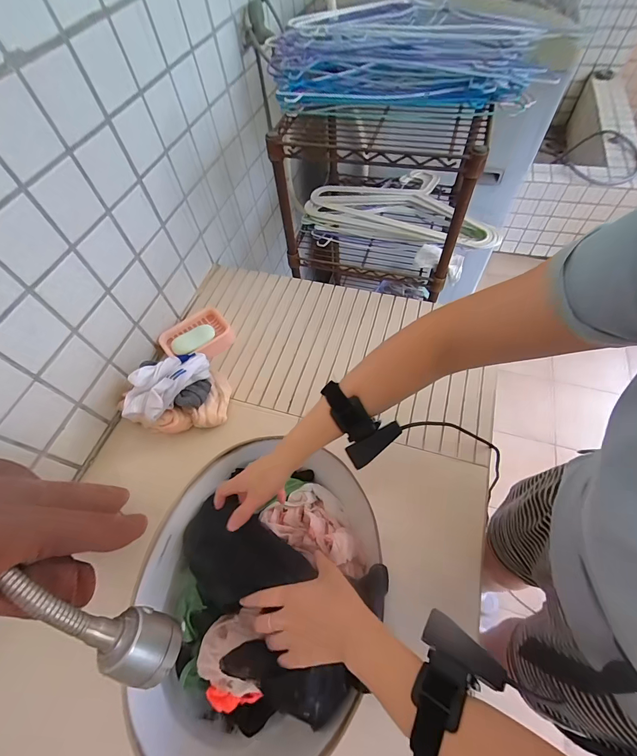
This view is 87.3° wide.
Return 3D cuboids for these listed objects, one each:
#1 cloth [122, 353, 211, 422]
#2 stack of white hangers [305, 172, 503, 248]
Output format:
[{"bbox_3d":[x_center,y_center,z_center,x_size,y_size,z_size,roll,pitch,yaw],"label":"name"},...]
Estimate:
[{"bbox_3d":[-0.234,0.012,0.521,0.060,0.088,0.136,27,66,19],"label":"cloth"},{"bbox_3d":[0.202,-0.408,0.789,0.444,0.044,0.291,18,63,14],"label":"stack of white hangers"}]

